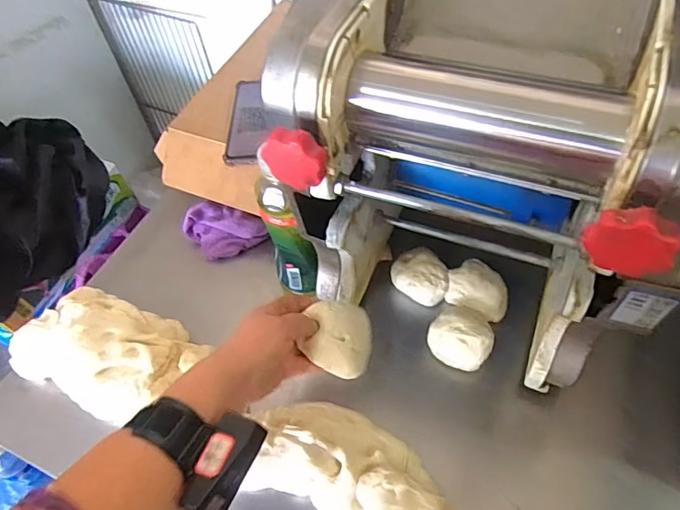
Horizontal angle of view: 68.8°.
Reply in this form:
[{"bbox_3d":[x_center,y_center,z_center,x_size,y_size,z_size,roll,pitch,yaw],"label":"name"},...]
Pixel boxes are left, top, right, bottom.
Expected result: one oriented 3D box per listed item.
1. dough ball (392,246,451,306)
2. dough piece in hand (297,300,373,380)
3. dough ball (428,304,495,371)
[{"bbox_3d":[0.099,0.029,0.611,0.059,0.042,0.074,-26,55,-14],"label":"dough ball"},{"bbox_3d":[0.001,0.084,0.487,0.062,0.030,0.070,19,61,-28],"label":"dough piece in hand"},{"bbox_3d":[0.136,0.092,0.560,0.068,0.046,0.071,-2,53,3],"label":"dough ball"}]

